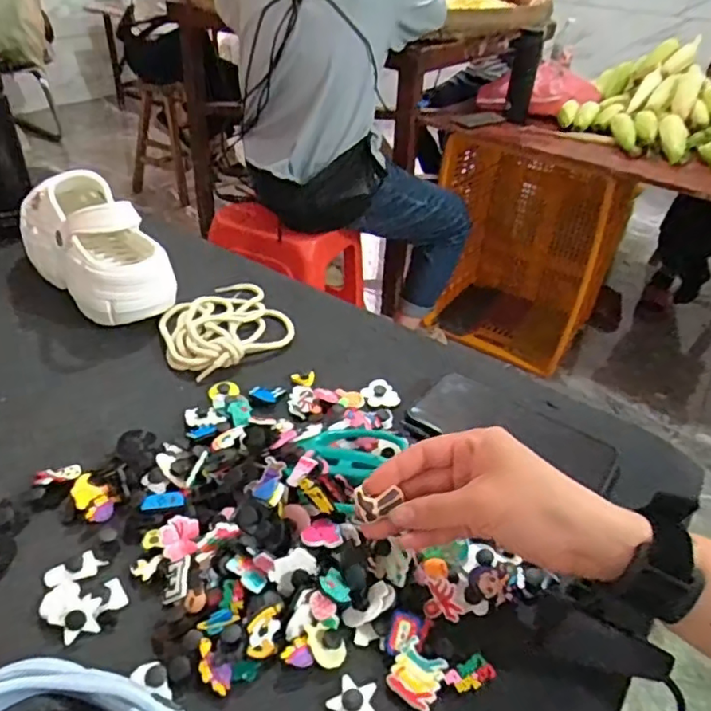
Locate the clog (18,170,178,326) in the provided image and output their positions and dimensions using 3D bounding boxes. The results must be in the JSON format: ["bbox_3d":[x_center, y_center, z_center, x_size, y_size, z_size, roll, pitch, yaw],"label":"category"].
[{"bbox_3d":[-0.275,-0.117,0.620,0.196,0.113,0.083,33,45,32],"label":"clog"}]

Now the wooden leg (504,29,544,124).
[{"bbox_3d":[0.458,-0.766,1.624,0.070,0.222,0.064,12,38,10],"label":"wooden leg"}]

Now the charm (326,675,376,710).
[{"bbox_3d":[-0.001,0.189,0.325,0.027,0.006,0.027,-11,39,-19],"label":"charm"}]

